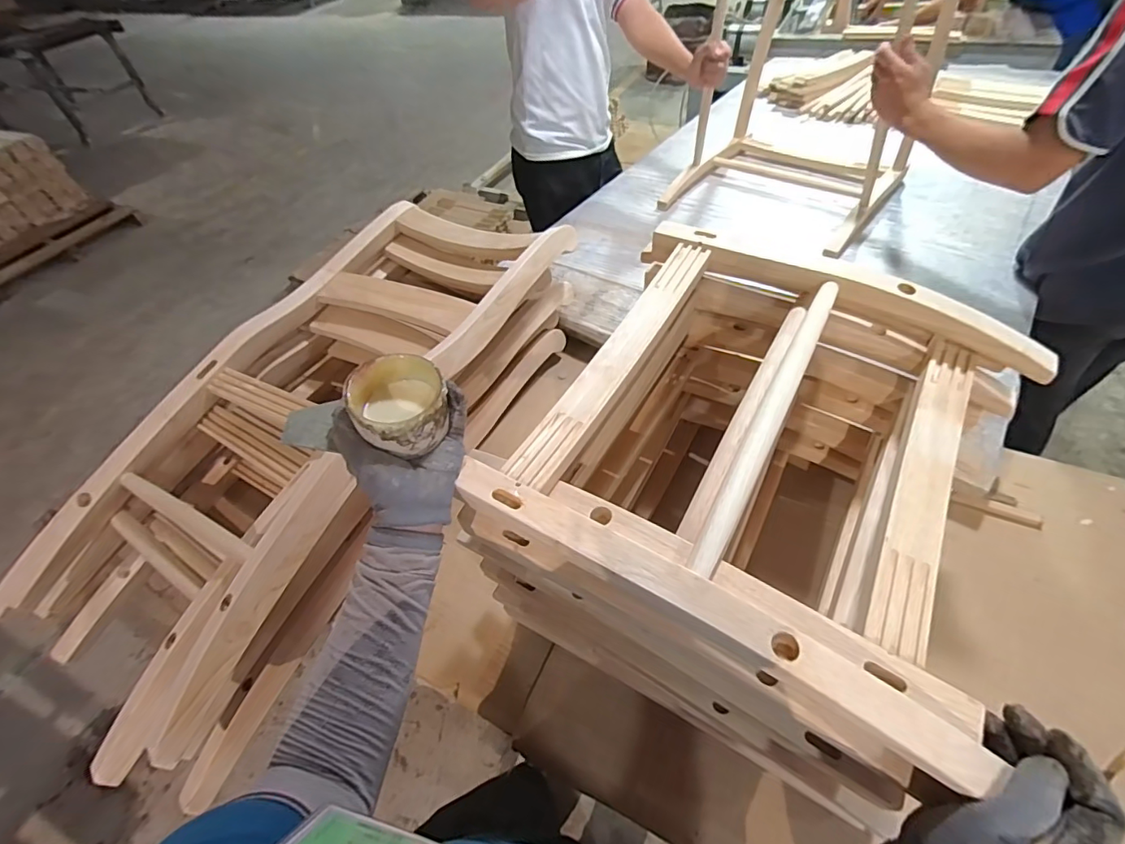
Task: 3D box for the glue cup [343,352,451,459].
[{"bbox_3d":[-0.143,-0.017,0.442,0.078,0.054,0.082,-3,50,3],"label":"glue cup"}]

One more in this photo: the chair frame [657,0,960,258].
[{"bbox_3d":[0.559,-0.728,1.142,0.461,0.405,0.464,30,59,27],"label":"chair frame"}]

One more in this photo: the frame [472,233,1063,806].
[{"bbox_3d":[0.208,-0.013,0.493,0.408,0.058,0.479,24,57,23],"label":"frame"}]

